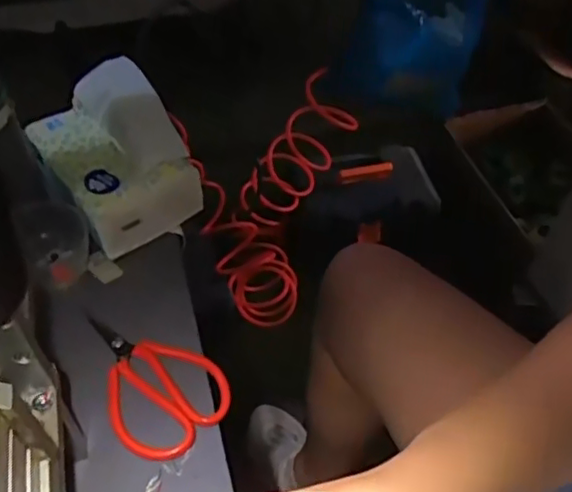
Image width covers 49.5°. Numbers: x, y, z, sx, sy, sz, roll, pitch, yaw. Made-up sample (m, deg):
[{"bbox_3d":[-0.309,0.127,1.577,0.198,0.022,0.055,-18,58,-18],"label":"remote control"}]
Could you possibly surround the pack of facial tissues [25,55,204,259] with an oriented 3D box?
[{"bbox_3d":[-0.139,-0.080,0.505,0.100,0.096,0.127,-29,57,-23],"label":"pack of facial tissues"}]

